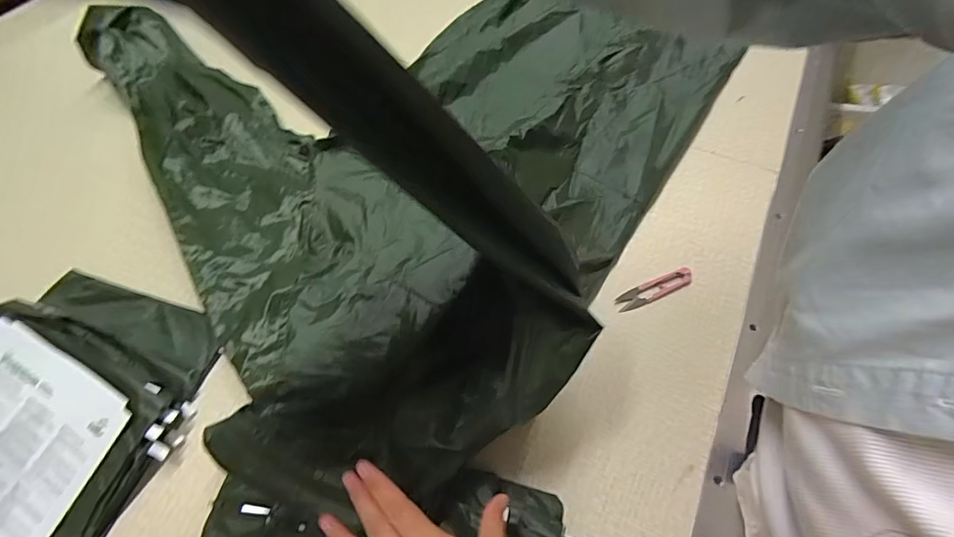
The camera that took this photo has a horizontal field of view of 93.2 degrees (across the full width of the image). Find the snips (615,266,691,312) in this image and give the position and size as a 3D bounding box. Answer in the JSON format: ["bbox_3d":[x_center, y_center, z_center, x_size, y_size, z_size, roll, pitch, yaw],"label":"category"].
[{"bbox_3d":[0.218,0.026,0.552,0.104,0.008,0.023,-22,58,-11],"label":"snips"}]

